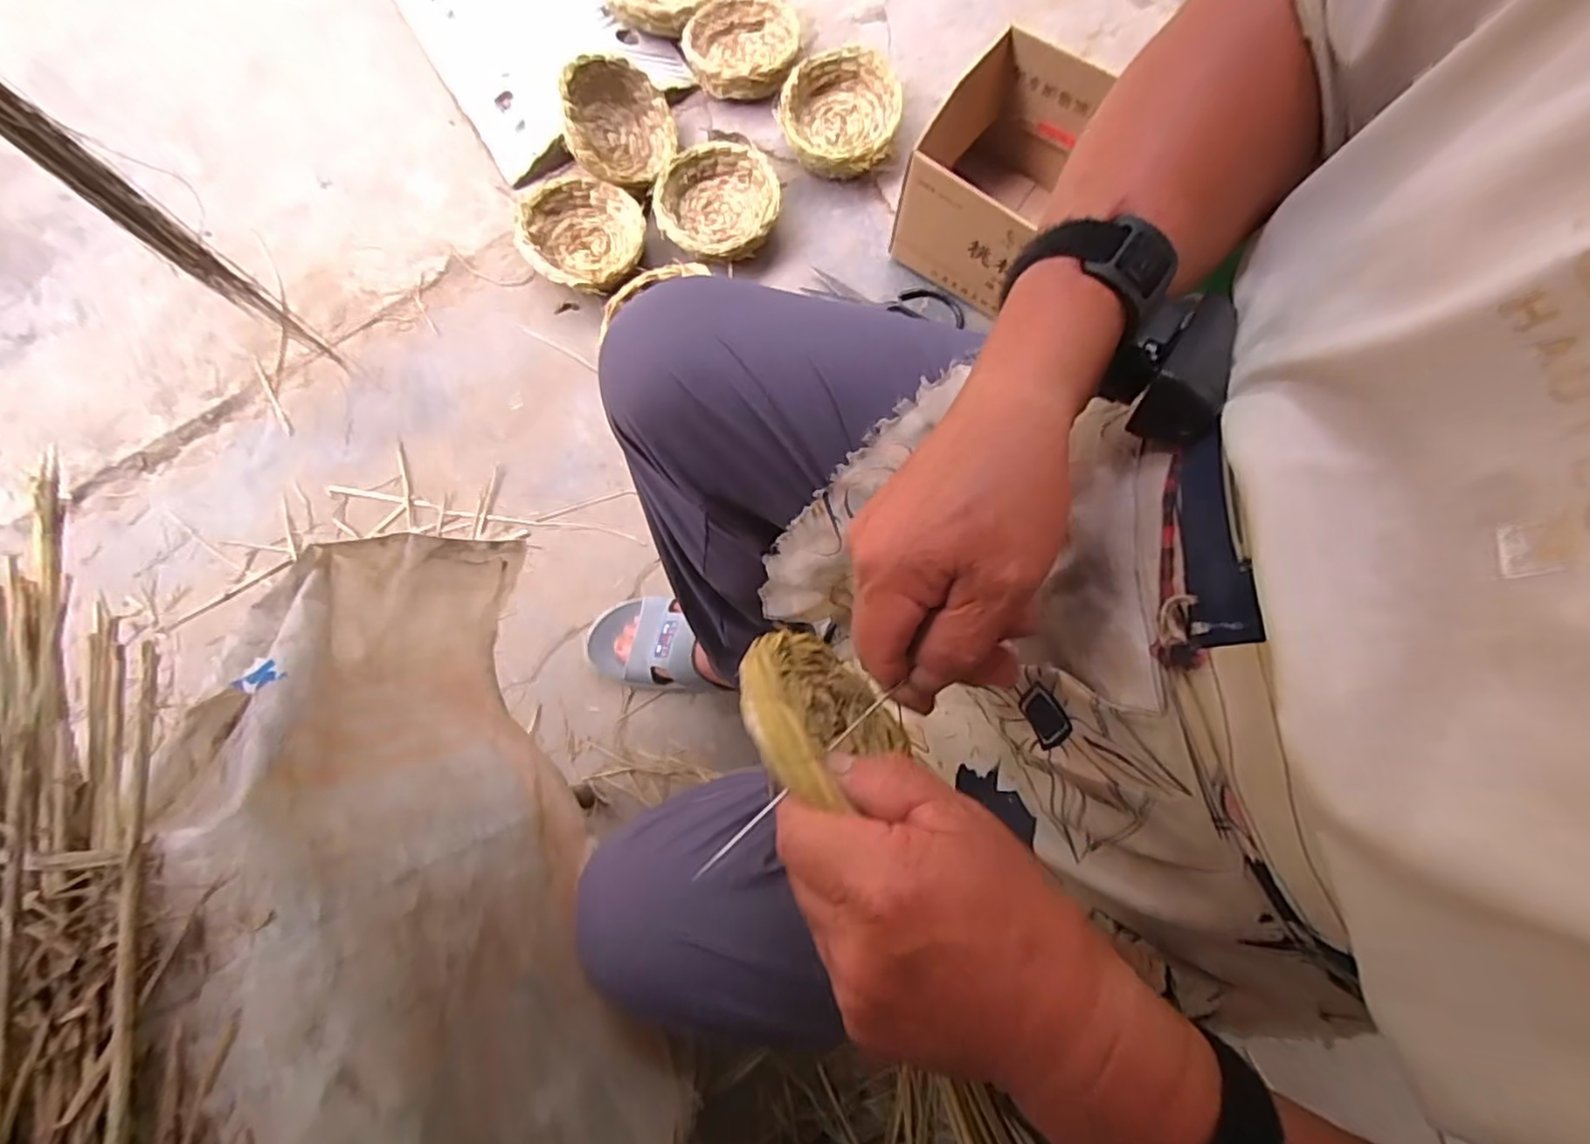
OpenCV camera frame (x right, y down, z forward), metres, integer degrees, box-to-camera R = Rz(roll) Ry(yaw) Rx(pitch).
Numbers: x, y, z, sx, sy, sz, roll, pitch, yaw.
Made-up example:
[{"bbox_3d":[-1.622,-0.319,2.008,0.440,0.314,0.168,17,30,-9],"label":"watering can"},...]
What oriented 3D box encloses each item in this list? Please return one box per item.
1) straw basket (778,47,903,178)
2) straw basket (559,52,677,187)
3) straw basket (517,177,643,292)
[{"bbox_3d":[0.063,-0.653,0.981,0.170,0.079,0.173,-2,77,-3],"label":"straw basket"},{"bbox_3d":[-0.251,-0.636,0.953,0.172,0.063,0.175,-2,92,-44],"label":"straw basket"},{"bbox_3d":[-0.303,-0.473,0.959,0.197,0.068,0.170,29,78,6],"label":"straw basket"}]

